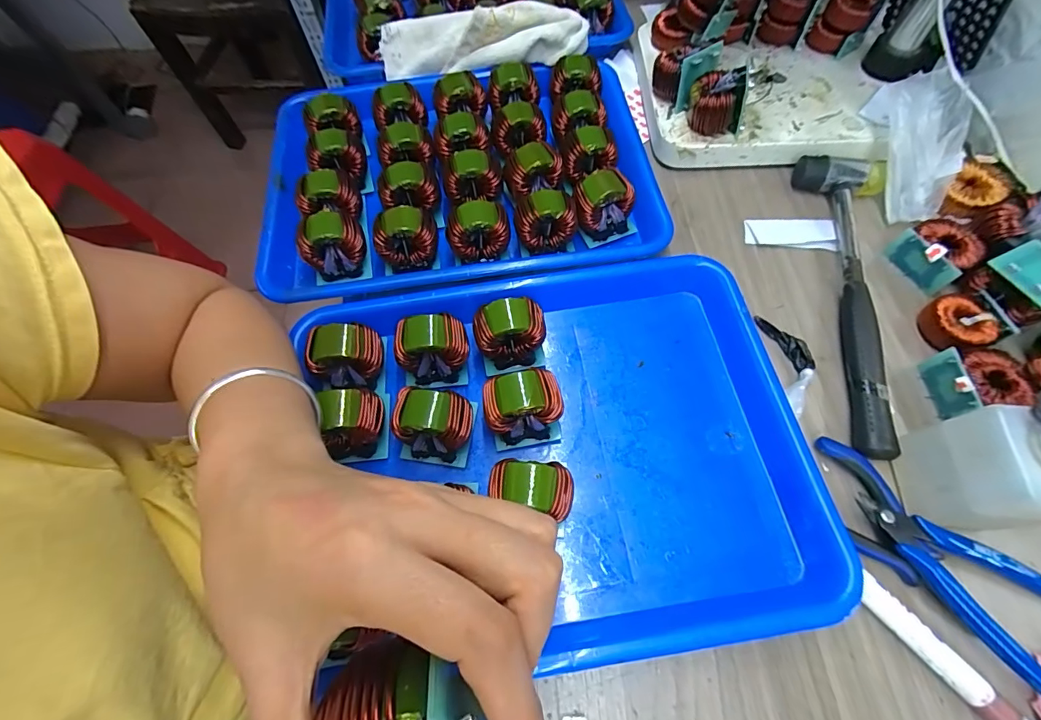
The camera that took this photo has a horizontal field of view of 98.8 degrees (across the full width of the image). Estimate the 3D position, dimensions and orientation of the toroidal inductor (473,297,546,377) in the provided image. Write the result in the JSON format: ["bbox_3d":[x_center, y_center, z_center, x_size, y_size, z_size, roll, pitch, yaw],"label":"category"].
[{"bbox_3d":[-0.008,-0.017,0.319,0.046,0.052,0.034,-9,64,-2],"label":"toroidal inductor"}]

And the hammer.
[{"bbox_3d":[0.257,-0.055,0.342,0.046,0.028,0.260,5,64,5],"label":"hammer"}]

